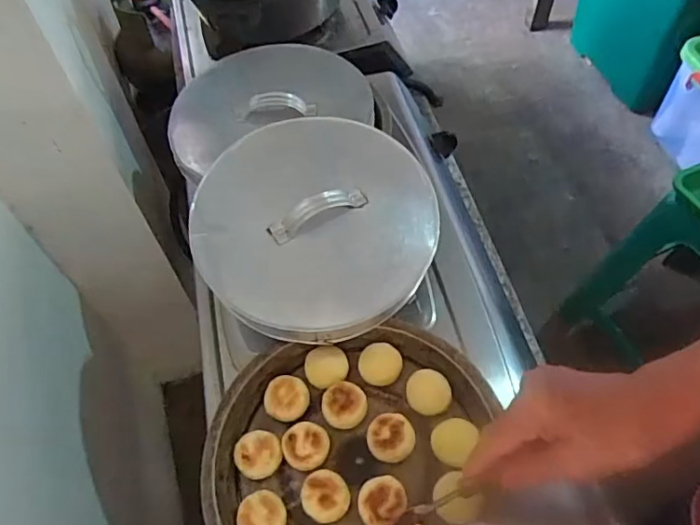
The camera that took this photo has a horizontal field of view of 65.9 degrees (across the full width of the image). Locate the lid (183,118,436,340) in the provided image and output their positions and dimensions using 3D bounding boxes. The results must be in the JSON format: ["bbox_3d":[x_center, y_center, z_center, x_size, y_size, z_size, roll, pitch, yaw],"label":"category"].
[{"bbox_3d":[-0.036,-0.048,0.564,0.242,0.036,0.246,-1,57,2],"label":"lid"}]

